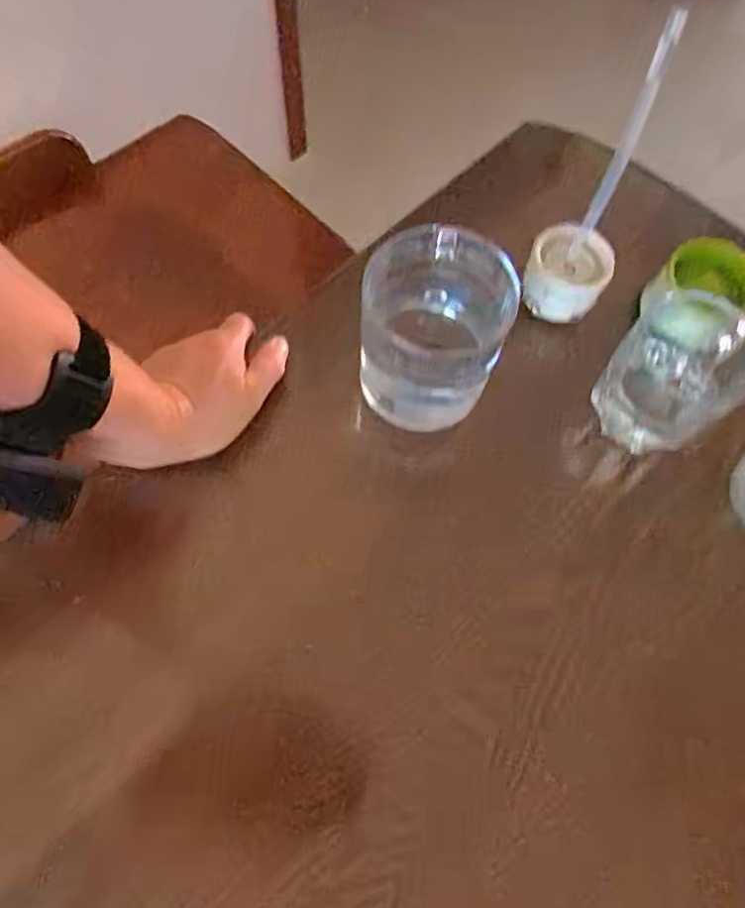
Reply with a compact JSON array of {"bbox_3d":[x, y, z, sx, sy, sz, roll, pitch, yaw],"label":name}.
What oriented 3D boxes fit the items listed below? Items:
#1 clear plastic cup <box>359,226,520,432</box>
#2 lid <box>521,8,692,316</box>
[{"bbox_3d":[0.036,-0.077,0.426,0.093,0.089,0.089,1,68,-2],"label":"clear plastic cup"},{"bbox_3d":[0.145,-0.162,0.418,0.056,0.195,0.058,1,68,-2],"label":"lid"}]

